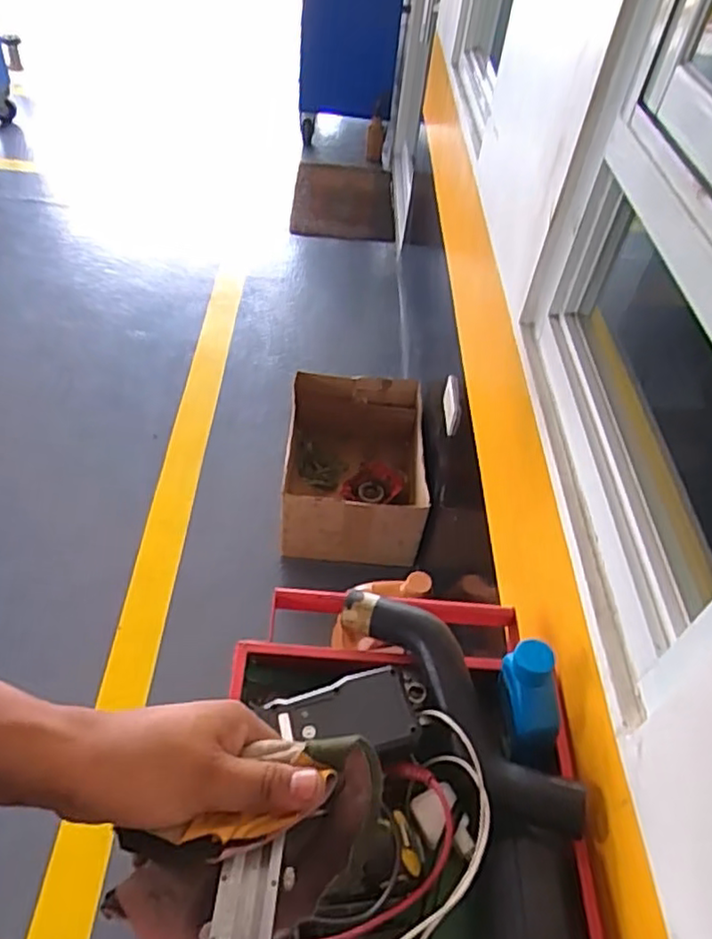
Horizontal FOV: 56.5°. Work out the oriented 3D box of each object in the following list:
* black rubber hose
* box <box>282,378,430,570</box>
[{"bbox_3d":[0.099,0.228,0.652,0.077,0.043,0.294,-26,56,-28],"label":"black rubber hose"},{"bbox_3d":[-0.013,0.000,1.749,0.354,0.248,0.455,5,47,-2],"label":"box"}]

